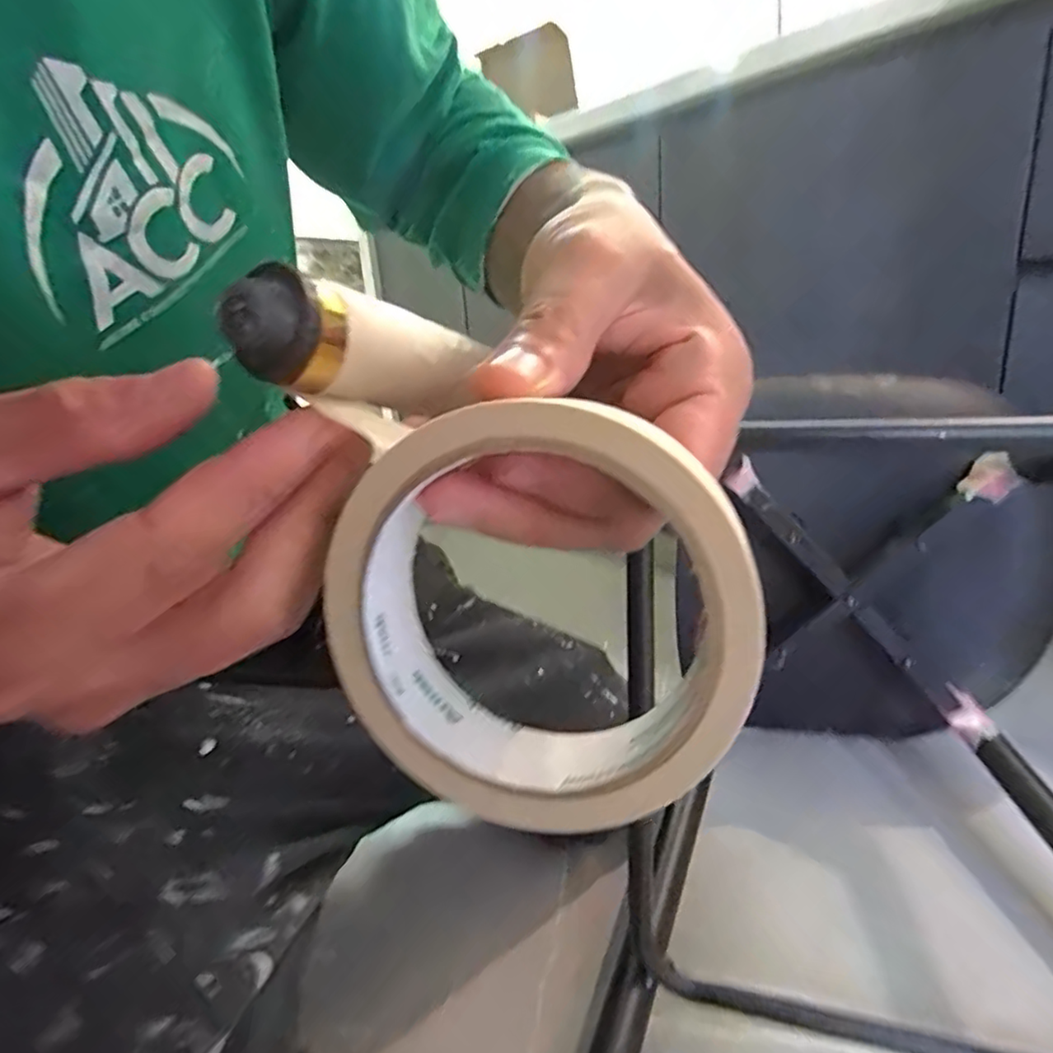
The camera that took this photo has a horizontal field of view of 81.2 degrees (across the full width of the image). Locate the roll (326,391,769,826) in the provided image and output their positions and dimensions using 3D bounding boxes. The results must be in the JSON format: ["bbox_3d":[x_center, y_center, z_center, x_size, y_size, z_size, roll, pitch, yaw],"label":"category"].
[{"bbox_3d":[0.000,0.021,0.133,0.093,0.089,0.024,4,18,28],"label":"roll"}]

